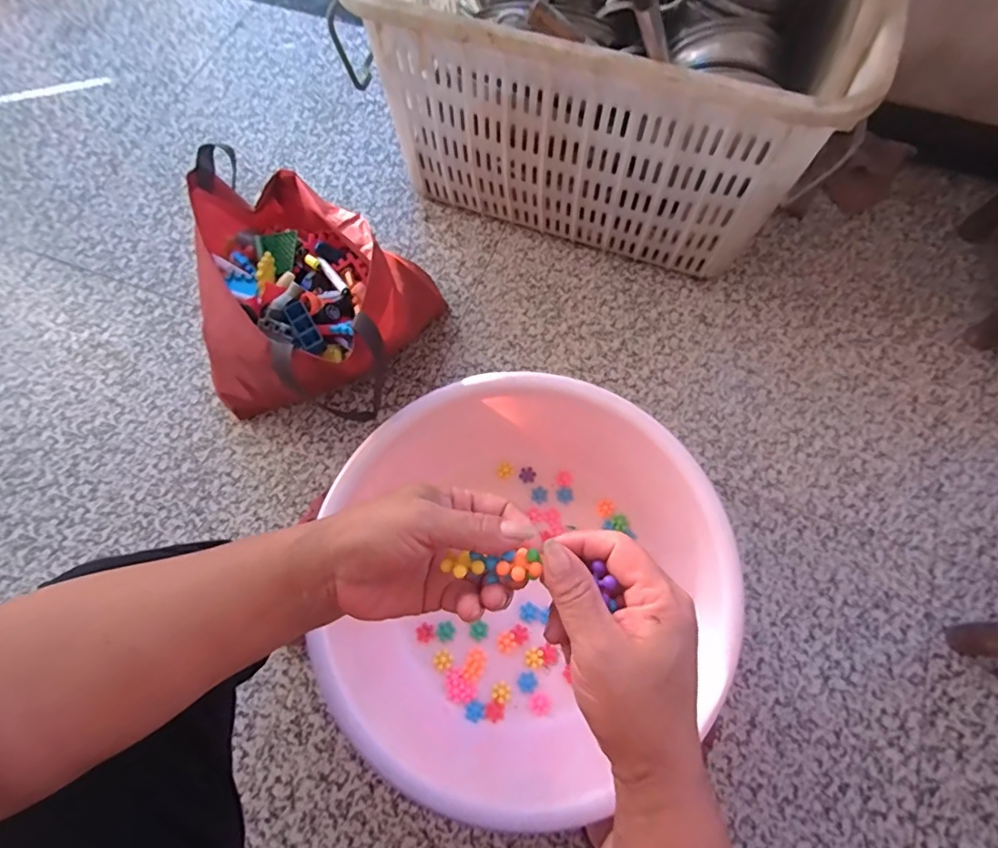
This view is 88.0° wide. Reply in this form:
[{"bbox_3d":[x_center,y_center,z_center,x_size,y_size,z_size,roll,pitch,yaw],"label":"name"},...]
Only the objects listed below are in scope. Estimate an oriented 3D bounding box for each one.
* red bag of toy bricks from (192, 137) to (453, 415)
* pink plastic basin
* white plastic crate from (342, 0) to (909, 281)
[{"bbox_3d":[-0.280,-0.170,0.761,0.334,0.267,0.306,13,69,6],"label":"red bag of toy bricks"},{"bbox_3d":[0.043,0.202,0.659,0.446,0.168,0.495,8,69,4],"label":"pink plastic basin"},{"bbox_3d":[0.175,-0.578,0.841,0.682,0.368,0.492,18,70,7],"label":"white plastic crate"}]

